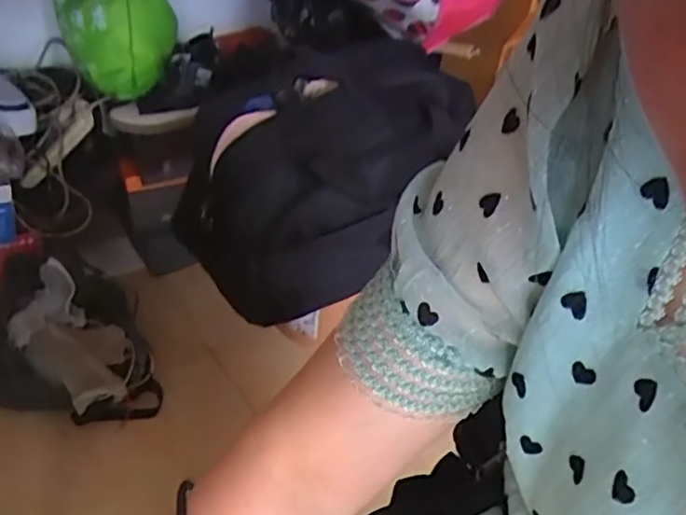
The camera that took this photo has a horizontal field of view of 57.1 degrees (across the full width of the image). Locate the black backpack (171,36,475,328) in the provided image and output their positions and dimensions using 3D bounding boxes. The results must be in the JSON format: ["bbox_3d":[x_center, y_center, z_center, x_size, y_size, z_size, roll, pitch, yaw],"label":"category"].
[{"bbox_3d":[-0.029,-0.146,1.060,0.303,0.307,0.457,31,47,27],"label":"black backpack"}]

